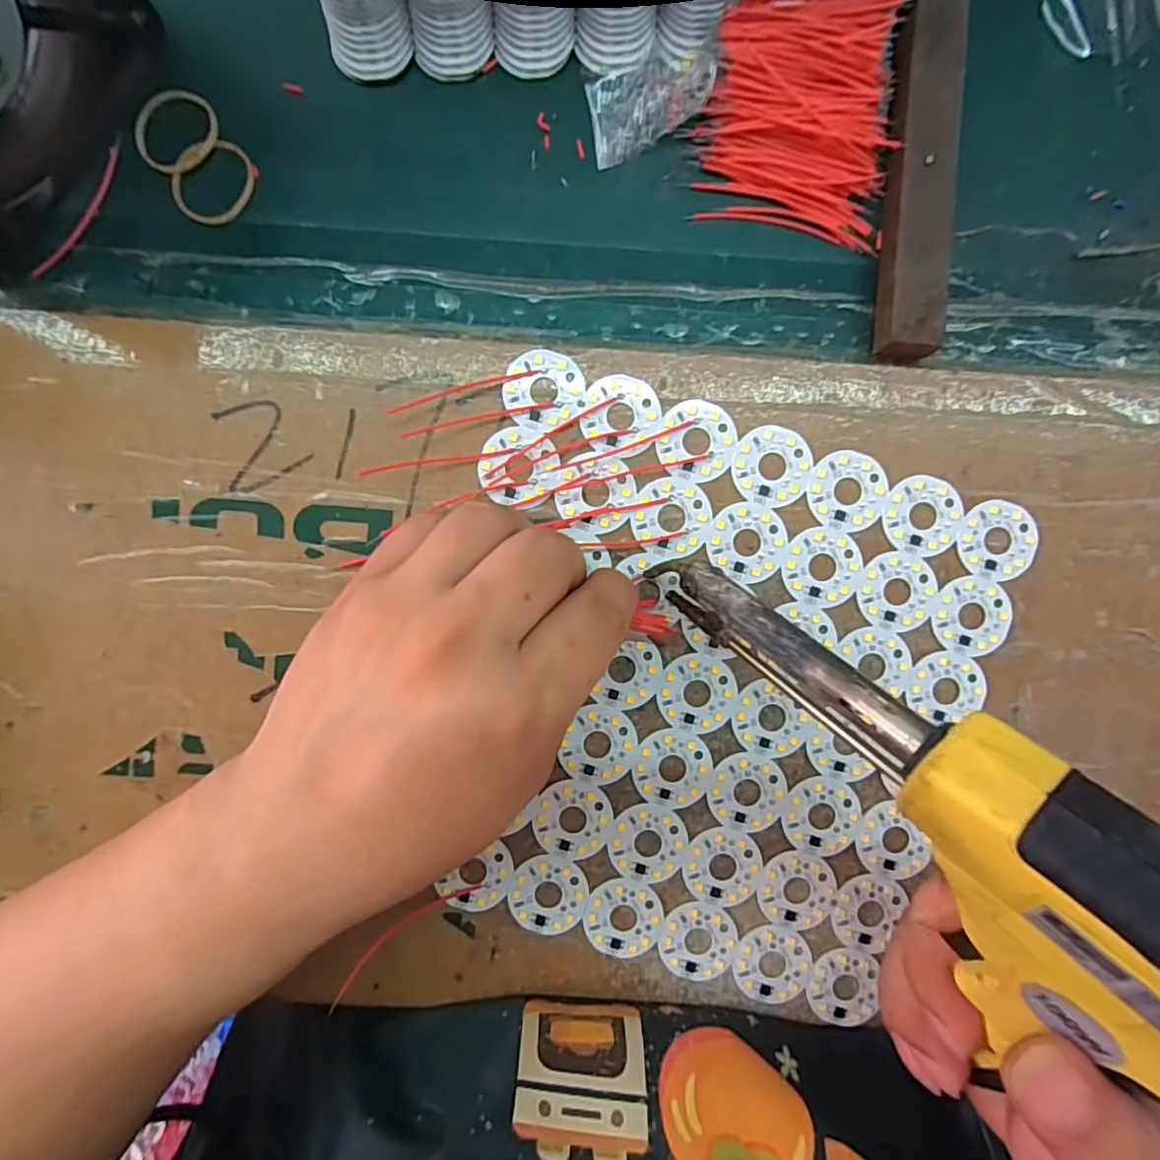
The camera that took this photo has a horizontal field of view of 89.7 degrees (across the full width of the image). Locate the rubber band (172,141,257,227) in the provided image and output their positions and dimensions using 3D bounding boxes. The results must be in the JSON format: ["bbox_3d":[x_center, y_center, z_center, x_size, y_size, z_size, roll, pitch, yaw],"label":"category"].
[{"bbox_3d":[-0.140,-0.152,0.223,0.032,0.004,0.027,-39,91,0],"label":"rubber band"}]

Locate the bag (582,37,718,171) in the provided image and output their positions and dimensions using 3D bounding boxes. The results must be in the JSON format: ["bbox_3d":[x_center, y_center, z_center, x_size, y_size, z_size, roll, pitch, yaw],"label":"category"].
[{"bbox_3d":[0.026,-0.178,0.216,0.044,0.018,0.034,-11,91,-1],"label":"bag"}]

